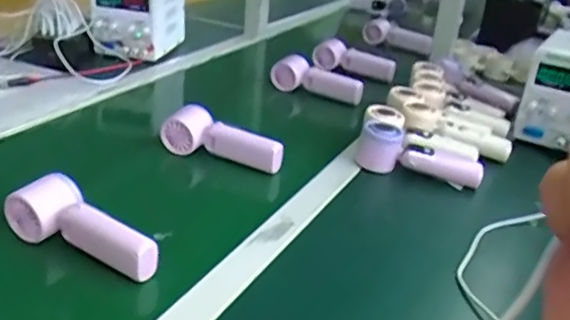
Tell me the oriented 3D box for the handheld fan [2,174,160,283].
[{"bbox_3d":[-0.200,0.065,0.568,0.170,0.050,0.052,21,30,27],"label":"handheld fan"}]

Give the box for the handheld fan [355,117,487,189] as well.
[{"bbox_3d":[0.192,-0.006,0.811,0.166,0.065,0.068,18,28,22],"label":"handheld fan"}]

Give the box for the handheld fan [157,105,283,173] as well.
[{"bbox_3d":[-0.082,-0.029,0.789,0.170,0.056,0.042,14,27,16],"label":"handheld fan"}]

